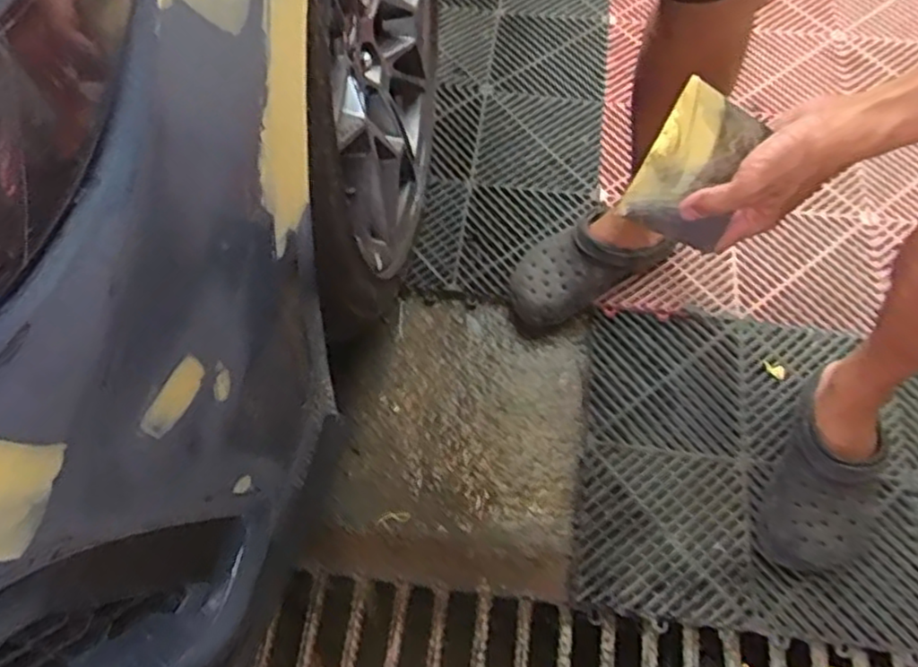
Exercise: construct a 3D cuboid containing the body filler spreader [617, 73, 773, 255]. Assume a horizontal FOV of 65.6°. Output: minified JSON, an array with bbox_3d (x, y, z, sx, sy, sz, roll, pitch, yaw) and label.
[{"bbox_3d":[0.190,-0.136,0.578,0.079,0.117,0.013,31,28,19],"label":"body filler spreader"}]

